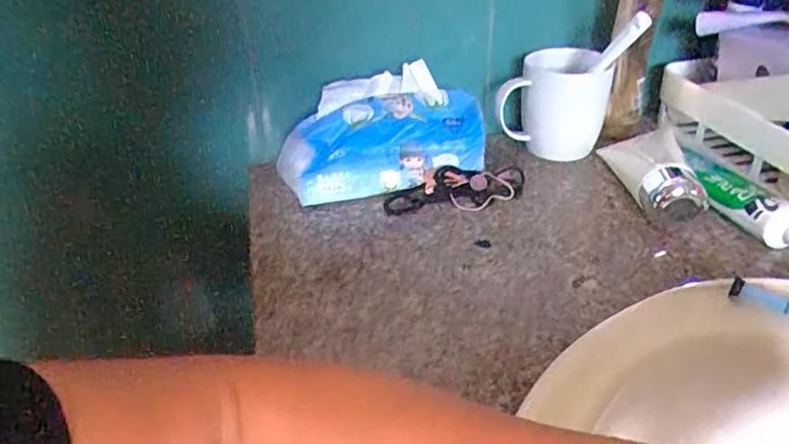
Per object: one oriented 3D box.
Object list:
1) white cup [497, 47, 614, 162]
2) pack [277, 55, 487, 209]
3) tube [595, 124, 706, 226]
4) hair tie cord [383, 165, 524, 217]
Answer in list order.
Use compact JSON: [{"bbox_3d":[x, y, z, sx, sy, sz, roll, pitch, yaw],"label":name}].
[{"bbox_3d":[0.169,-0.129,0.628,0.107,0.096,0.096,5,34,13],"label":"white cup"},{"bbox_3d":[-0.011,-0.082,0.570,0.199,0.102,0.066,-13,34,-14],"label":"pack"},{"bbox_3d":[0.239,-0.049,0.542,0.066,0.047,0.166,2,33,9],"label":"tube"},{"bbox_3d":[0.058,-0.031,0.561,0.134,0.010,0.053,-5,53,-1],"label":"hair tie cord"}]

